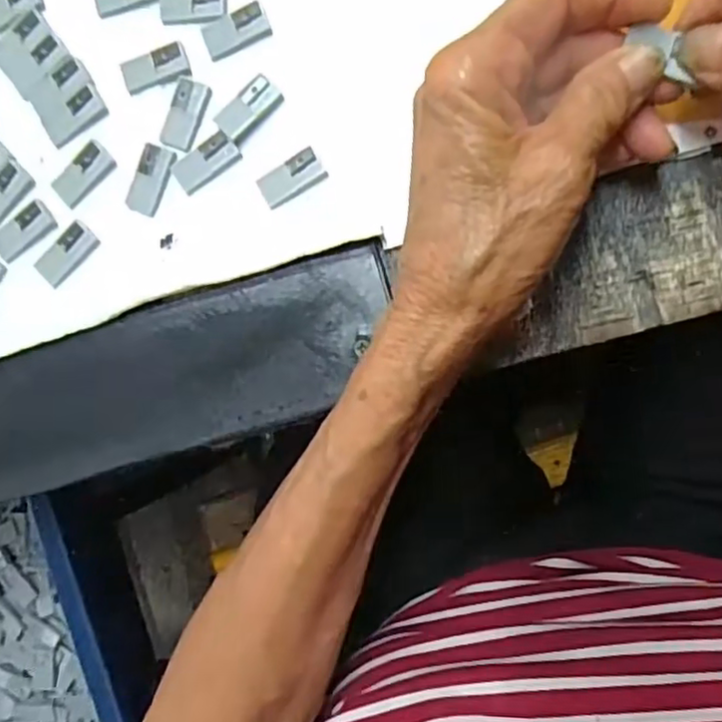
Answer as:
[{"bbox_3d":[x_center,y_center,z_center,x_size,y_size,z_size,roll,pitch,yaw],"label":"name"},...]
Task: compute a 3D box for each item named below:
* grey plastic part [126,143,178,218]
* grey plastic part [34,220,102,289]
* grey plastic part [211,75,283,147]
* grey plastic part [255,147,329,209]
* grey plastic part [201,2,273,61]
[{"bbox_3d":[-0.087,-0.074,0.271,0.014,0.004,0.028,26,95,5],"label":"grey plastic part"},{"bbox_3d":[-0.122,-0.044,0.276,0.016,0.004,0.027,44,96,3],"label":"grey plastic part"},{"bbox_3d":[-0.045,-0.101,0.266,0.027,0.004,0.014,-44,87,6],"label":"grey plastic part"},{"bbox_3d":[-0.028,-0.073,0.264,0.026,0.004,0.014,-32,89,6],"label":"grey plastic part"},{"bbox_3d":[-0.050,-0.133,0.268,0.027,0.004,0.015,-21,90,7],"label":"grey plastic part"}]

